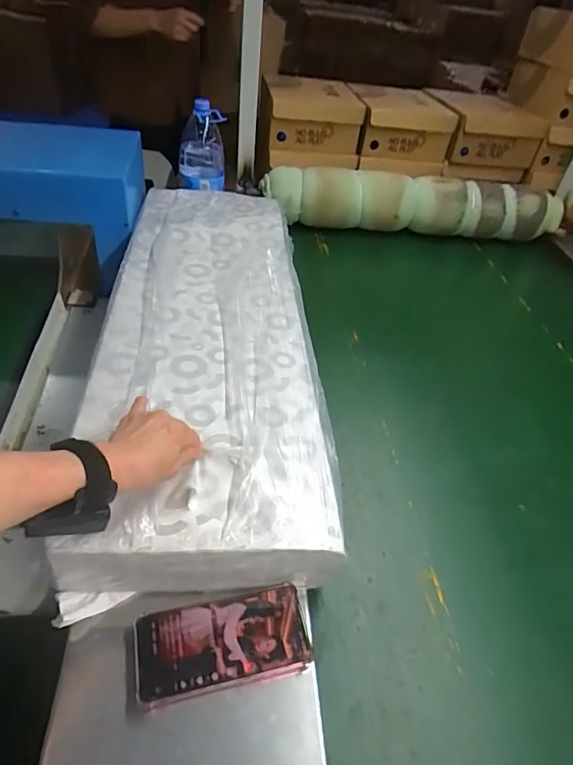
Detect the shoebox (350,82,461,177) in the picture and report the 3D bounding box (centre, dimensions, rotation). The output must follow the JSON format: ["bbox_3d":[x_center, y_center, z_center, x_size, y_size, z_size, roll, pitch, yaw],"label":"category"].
[{"bbox_3d":[0.309,-0.741,1.397,0.268,0.169,0.312,3,46,-10],"label":"shoebox"}]

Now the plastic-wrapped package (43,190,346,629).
[{"bbox_3d":[-0.120,-0.082,0.742,0.292,0.077,0.786,-1,44,-9],"label":"plastic-wrapped package"}]

